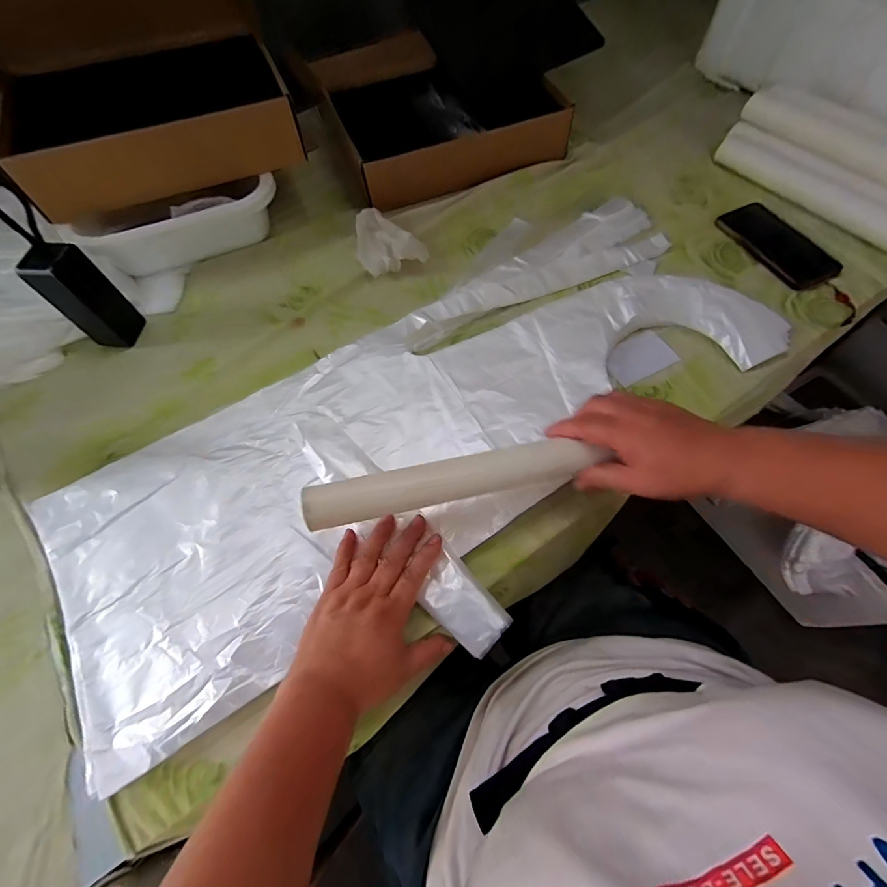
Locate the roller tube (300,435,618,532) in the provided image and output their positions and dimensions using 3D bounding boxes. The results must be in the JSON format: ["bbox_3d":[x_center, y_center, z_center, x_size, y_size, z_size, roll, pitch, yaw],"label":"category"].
[{"bbox_3d":[0.012,0.032,0.371,0.266,0.028,0.035,-11,66,-8],"label":"roller tube"}]

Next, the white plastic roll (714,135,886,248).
[{"bbox_3d":[0.559,-0.357,0.597,0.055,0.043,0.360,-30,65,-11],"label":"white plastic roll"}]

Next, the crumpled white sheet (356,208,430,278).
[{"bbox_3d":[-0.085,-0.309,0.624,0.096,0.029,0.124,-15,67,-6],"label":"crumpled white sheet"}]

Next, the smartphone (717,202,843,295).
[{"bbox_3d":[0.482,-0.288,0.593,0.085,0.015,0.168,-24,64,-8],"label":"smartphone"}]

